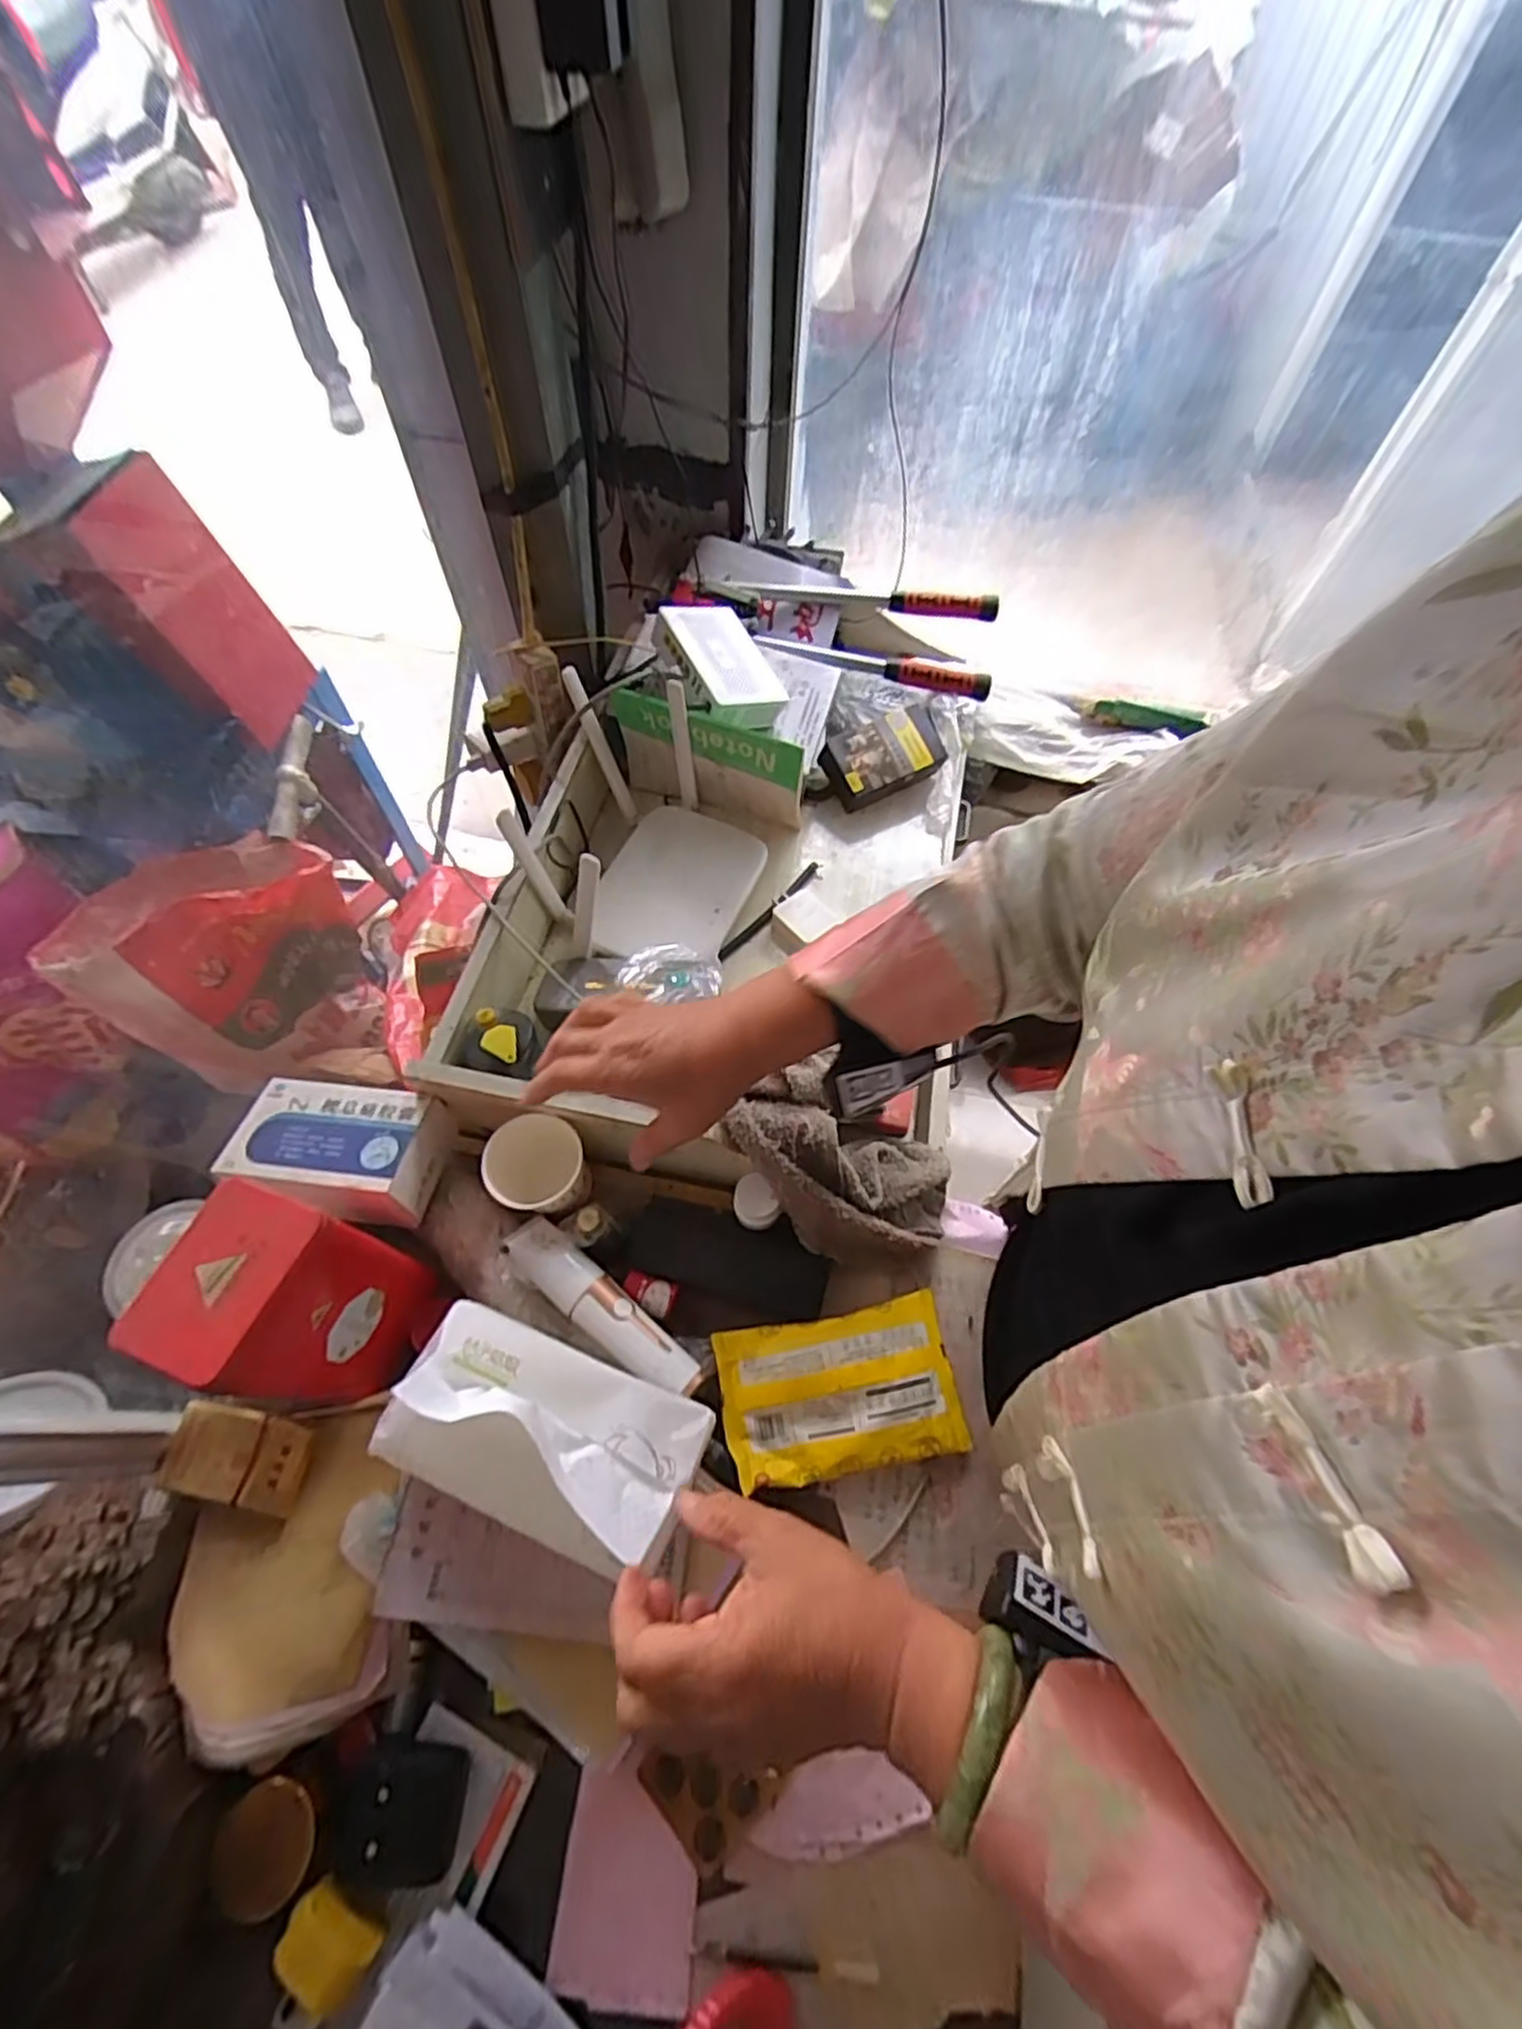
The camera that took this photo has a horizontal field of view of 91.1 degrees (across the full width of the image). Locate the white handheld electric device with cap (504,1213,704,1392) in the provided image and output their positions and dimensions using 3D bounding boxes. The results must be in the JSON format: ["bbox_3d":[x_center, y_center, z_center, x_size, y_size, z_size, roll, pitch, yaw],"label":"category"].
[{"bbox_3d":[-0.117,0.215,0.547,0.172,0.032,0.037,36,66,18],"label":"white handheld electric device with cap"}]

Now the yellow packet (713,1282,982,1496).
[{"bbox_3d":[0.057,0.272,0.543,0.167,0.024,0.103,-8,61,-6],"label":"yellow packet"}]

